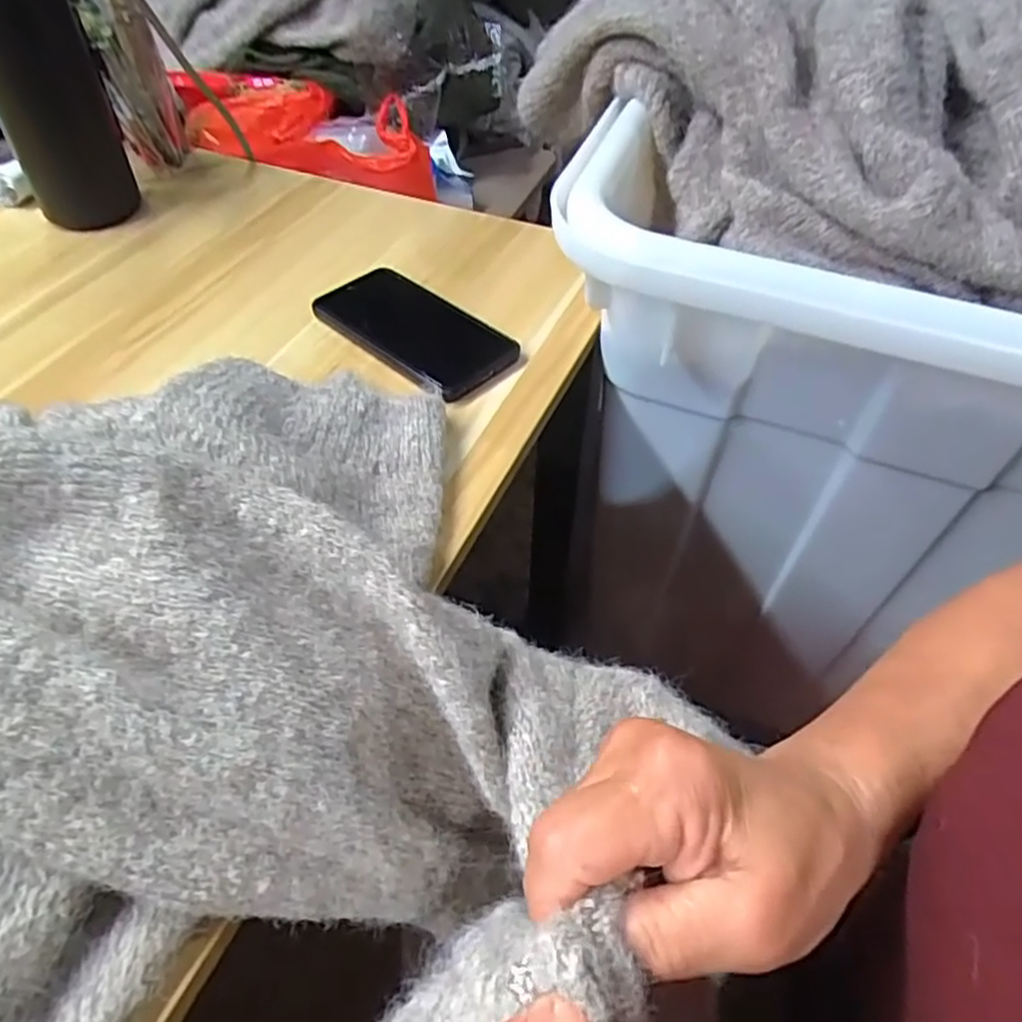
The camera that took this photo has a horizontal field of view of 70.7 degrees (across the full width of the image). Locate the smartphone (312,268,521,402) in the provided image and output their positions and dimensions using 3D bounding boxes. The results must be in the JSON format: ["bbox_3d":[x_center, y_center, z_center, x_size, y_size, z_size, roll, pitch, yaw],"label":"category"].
[{"bbox_3d":[-0.073,-0.137,0.537,0.156,0.011,0.075,36,57,26],"label":"smartphone"}]

